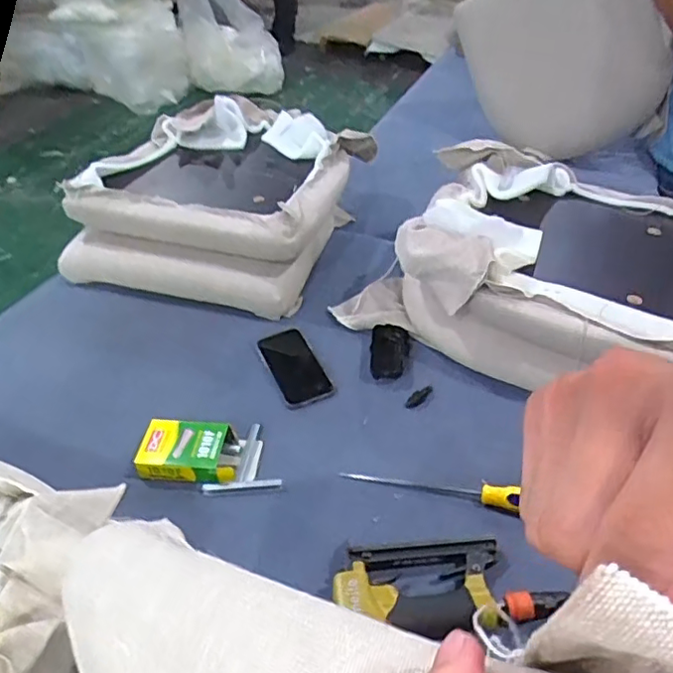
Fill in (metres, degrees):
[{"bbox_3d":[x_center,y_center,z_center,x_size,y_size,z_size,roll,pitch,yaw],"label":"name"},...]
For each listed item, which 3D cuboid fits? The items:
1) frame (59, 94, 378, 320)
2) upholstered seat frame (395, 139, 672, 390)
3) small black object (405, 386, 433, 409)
[{"bbox_3d":[-0.223,-0.288,1.206,0.473,0.174,0.484,11,43,14],"label":"frame"},{"bbox_3d":[0.355,-0.108,0.964,0.480,0.194,0.412,17,45,20],"label":"upholstered seat frame"},{"bbox_3d":[0.123,0.091,0.890,0.051,0.005,0.021,-37,51,-16],"label":"small black object"}]

